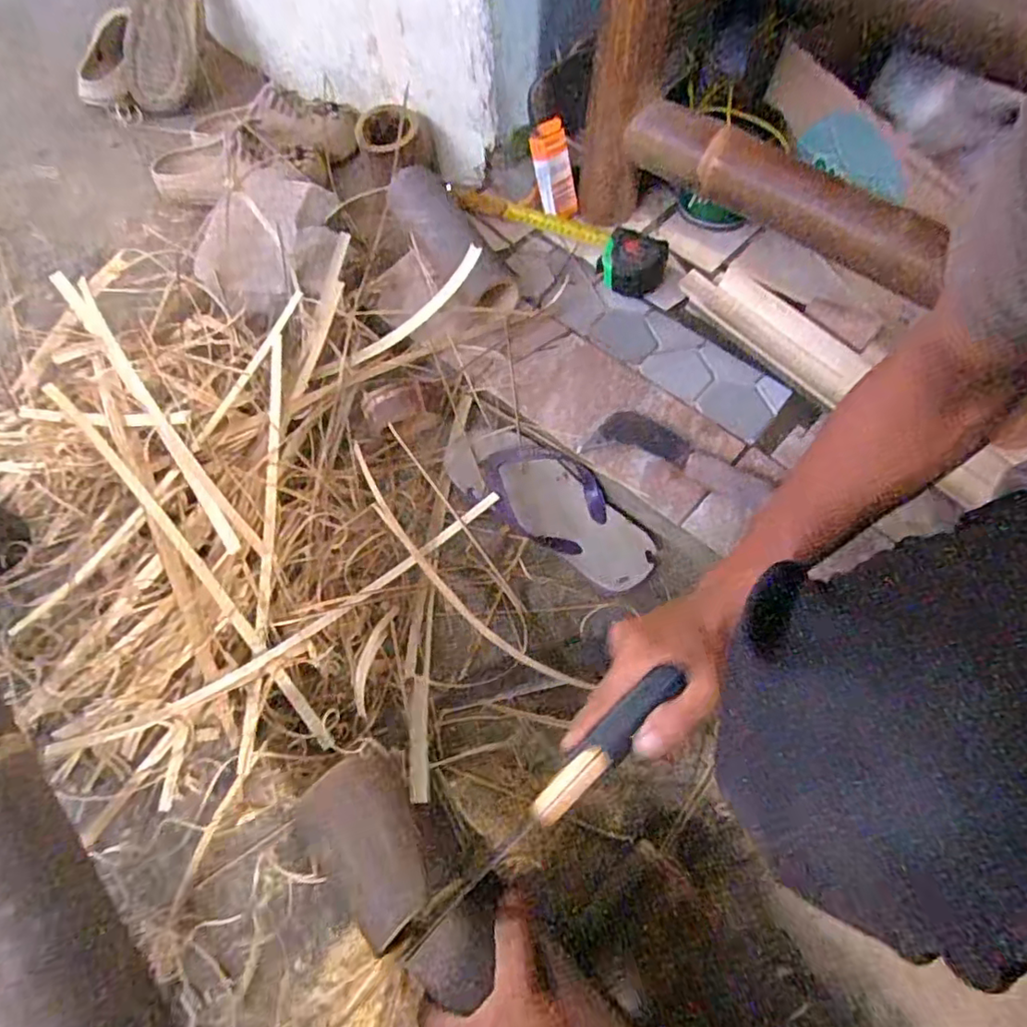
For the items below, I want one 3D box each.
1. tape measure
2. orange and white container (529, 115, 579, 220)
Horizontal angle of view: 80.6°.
[{"bbox_3d":[0.050,-0.369,0.787,0.311,0.039,0.085,28,67,13],"label":"tape measure"},{"bbox_3d":[0.053,-0.439,0.777,0.047,0.110,0.029,-36,44,-17],"label":"orange and white container"}]

